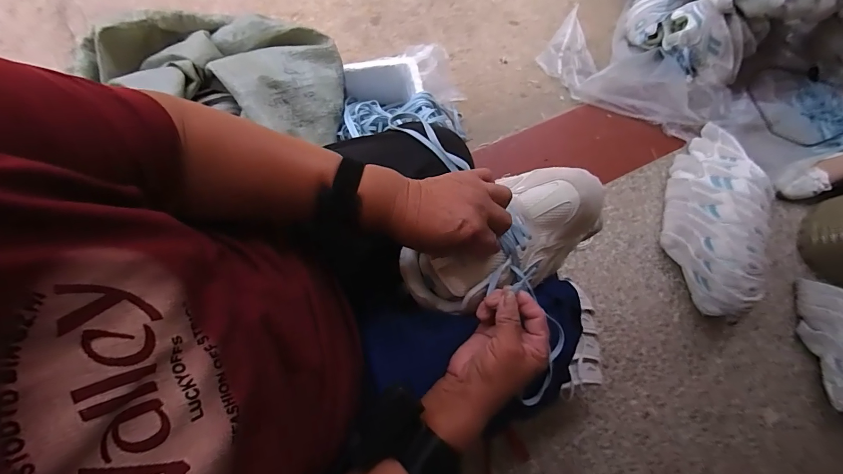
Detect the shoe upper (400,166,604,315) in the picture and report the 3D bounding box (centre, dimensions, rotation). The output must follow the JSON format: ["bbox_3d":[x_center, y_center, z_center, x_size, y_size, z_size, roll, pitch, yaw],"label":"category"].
[{"bbox_3d":[0.087,-0.004,0.410,0.232,0.083,0.122,-30,78,0],"label":"shoe upper"}]

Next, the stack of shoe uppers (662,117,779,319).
[{"bbox_3d":[0.669,-0.066,0.859,0.142,0.158,0.471,16,75,0],"label":"stack of shoe uppers"}]

